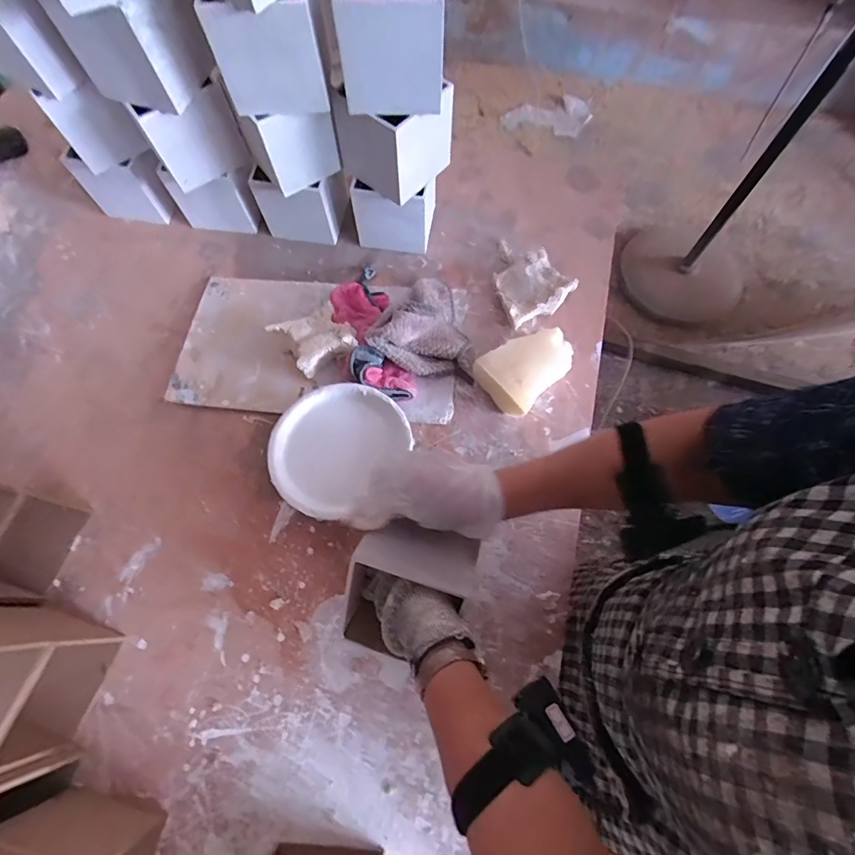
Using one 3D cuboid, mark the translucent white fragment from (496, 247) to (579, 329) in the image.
[{"bbox_3d":[0.164,-0.212,0.673,0.105,0.043,0.101,-19,69,-7],"label":"translucent white fragment"}]

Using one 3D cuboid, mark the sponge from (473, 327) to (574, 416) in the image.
[{"bbox_3d":[0.147,-0.082,0.613,0.143,0.050,0.095,-34,71,-12],"label":"sponge"}]

